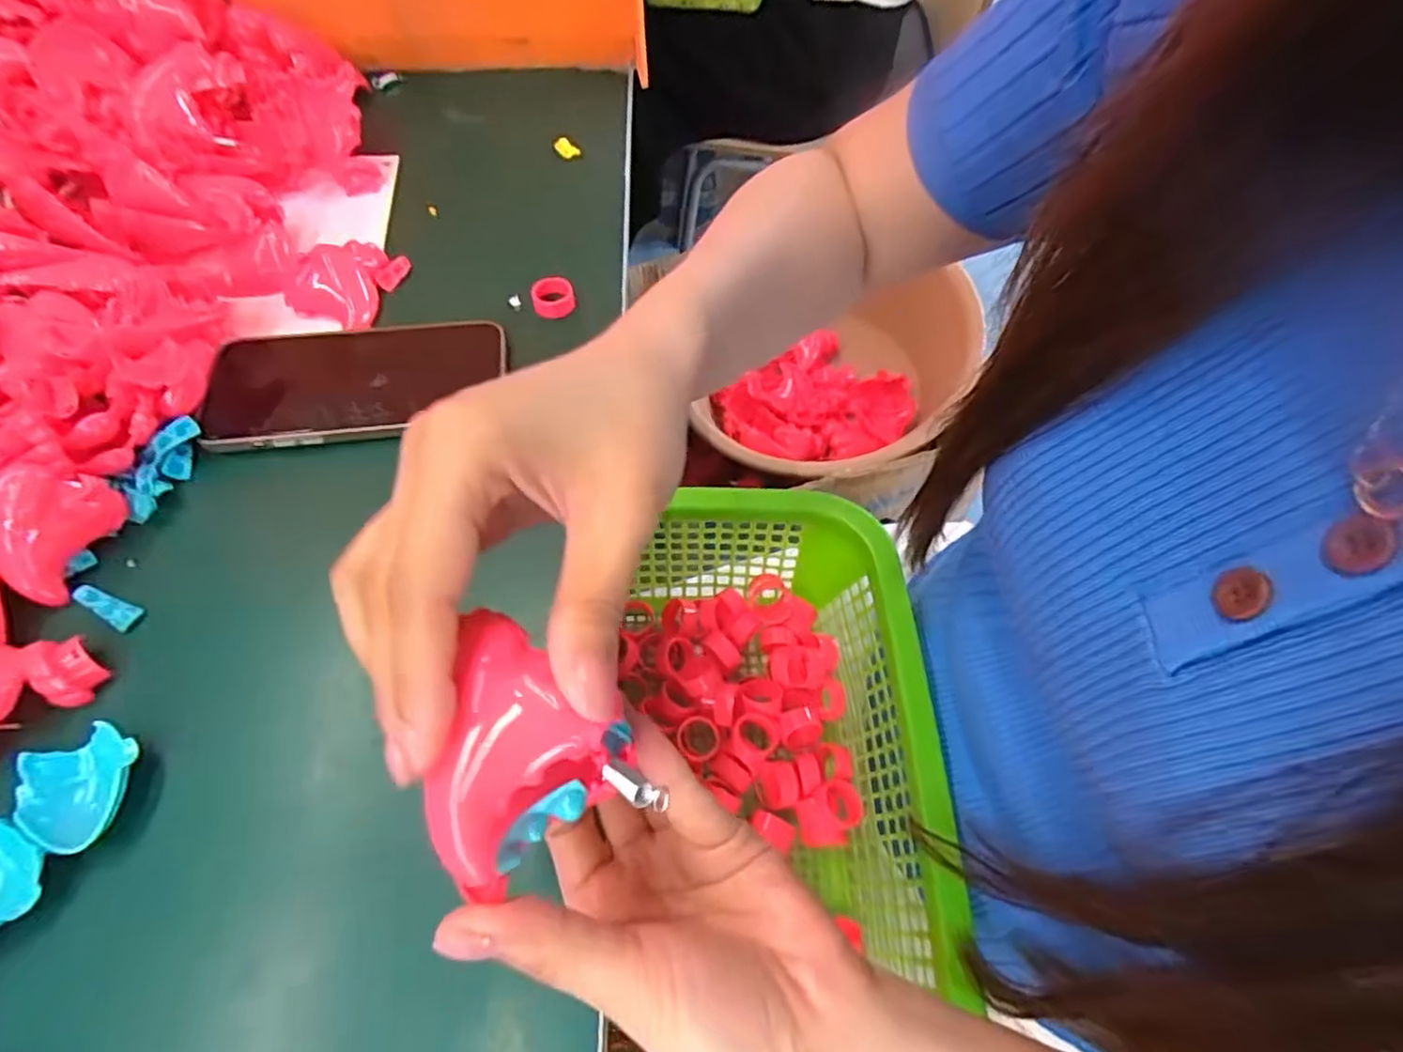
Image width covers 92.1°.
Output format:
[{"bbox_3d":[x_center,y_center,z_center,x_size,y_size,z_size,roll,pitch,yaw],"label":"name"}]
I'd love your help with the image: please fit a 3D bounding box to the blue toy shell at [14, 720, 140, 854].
[{"bbox_3d":[-0.239,0.101,0.258,0.037,0.006,0.043,-20,60,-13],"label":"blue toy shell"}]

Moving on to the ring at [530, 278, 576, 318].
[{"bbox_3d":[-0.093,-0.143,0.423,0.026,0.012,0.026,0,58,-1],"label":"ring"}]

